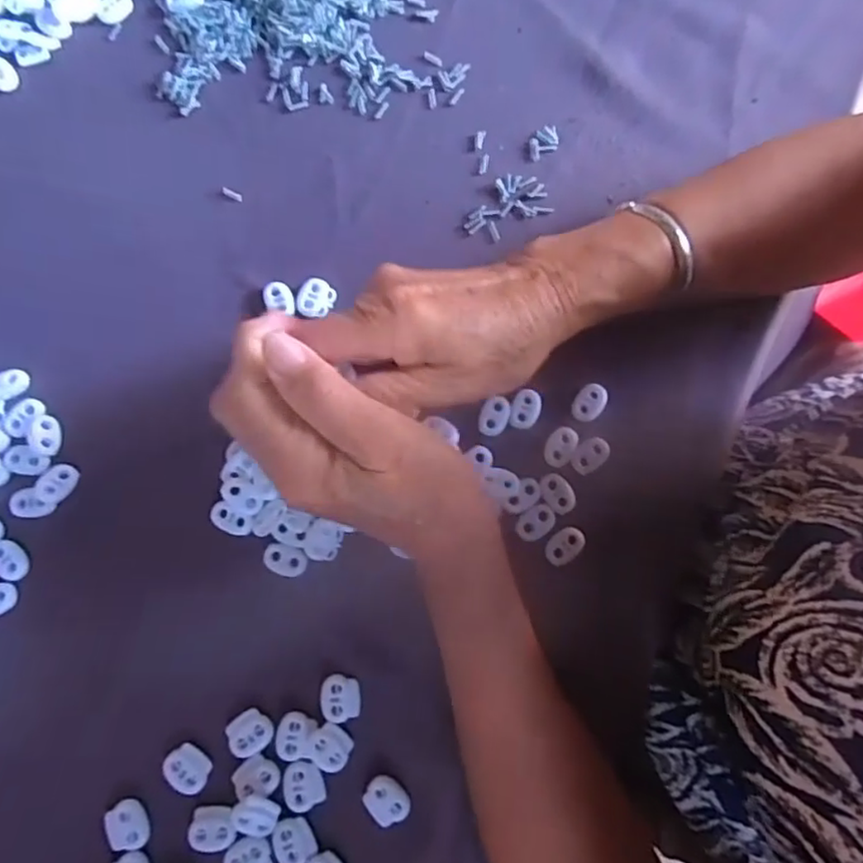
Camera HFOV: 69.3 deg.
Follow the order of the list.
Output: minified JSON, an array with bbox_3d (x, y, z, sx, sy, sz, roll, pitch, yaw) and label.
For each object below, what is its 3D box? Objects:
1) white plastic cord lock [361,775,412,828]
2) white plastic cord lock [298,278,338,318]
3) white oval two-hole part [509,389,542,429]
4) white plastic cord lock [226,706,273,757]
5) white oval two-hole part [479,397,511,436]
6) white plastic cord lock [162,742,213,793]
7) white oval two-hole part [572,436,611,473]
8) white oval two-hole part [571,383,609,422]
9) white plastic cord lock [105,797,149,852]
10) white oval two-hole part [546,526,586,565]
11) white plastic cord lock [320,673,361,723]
[{"bbox_3d":[-0.022,0.182,0.308,0.018,0.005,0.022,-42,83,-8],"label":"white plastic cord lock"},{"bbox_3d":[-0.065,-0.076,0.354,0.021,0.004,0.022,29,80,5],"label":"white plastic cord lock"},{"bbox_3d":[0.052,-0.012,0.342,0.015,0.004,0.022,19,80,3],"label":"white oval two-hole part"},{"bbox_3d":[-0.091,0.151,0.312,0.021,0.004,0.020,-40,82,-7],"label":"white plastic cord lock"},{"bbox_3d":[0.035,-0.009,0.342,0.015,0.004,0.022,21,80,3],"label":"white oval two-hole part"},{"bbox_3d":[-0.121,0.167,0.309,0.023,0.004,0.019,28,80,4],"label":"white plastic cord lock"},{"bbox_3d":[0.087,0.013,0.338,0.023,0.004,0.016,-43,83,-8],"label":"white oval two-hole part"},{"bbox_3d":[0.087,-0.016,0.343,0.016,0.004,0.023,37,81,6],"label":"white oval two-hole part"},{"bbox_3d":[-0.148,0.192,0.303,0.018,0.004,0.023,-34,82,-7],"label":"white plastic cord lock"},{"bbox_3d":[0.071,0.060,0.329,0.023,0.004,0.014,-44,83,-8],"label":"white oval two-hole part"},{"bbox_3d":[-0.046,0.134,0.315,0.019,0.004,0.022,-4,79,-2],"label":"white plastic cord lock"}]

